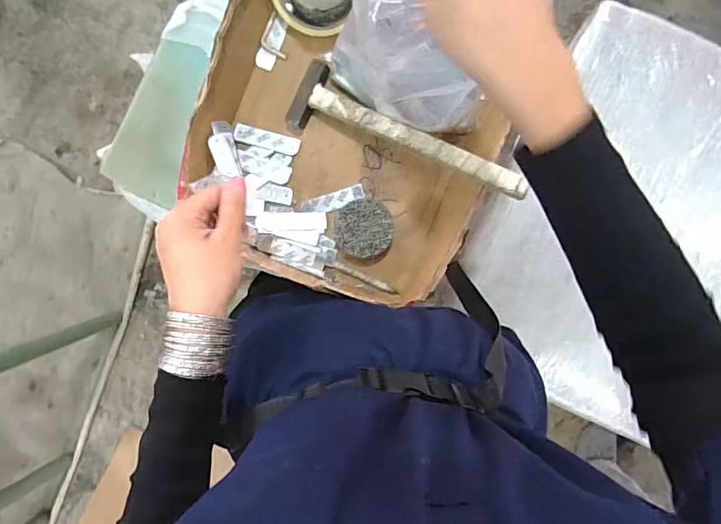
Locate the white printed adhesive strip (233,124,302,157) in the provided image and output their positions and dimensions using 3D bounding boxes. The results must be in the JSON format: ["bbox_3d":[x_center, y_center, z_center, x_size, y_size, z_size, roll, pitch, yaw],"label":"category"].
[{"bbox_3d":[-0.092,-0.121,0.494,0.063,0.009,0.019,15,95,-2],"label":"white printed adhesive strip"}]

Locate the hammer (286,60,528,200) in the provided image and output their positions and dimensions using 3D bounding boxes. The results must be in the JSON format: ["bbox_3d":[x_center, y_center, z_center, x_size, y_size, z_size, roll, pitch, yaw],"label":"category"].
[{"bbox_3d":[0.042,-0.113,0.458,0.228,0.018,0.062,27,96,12],"label":"hammer"}]

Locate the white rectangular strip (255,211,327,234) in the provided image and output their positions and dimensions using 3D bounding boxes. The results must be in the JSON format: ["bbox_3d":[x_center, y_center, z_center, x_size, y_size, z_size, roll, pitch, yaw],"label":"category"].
[{"bbox_3d":[-0.069,-0.040,0.500,0.069,0.005,0.021,-1,77,-9],"label":"white rectangular strip"}]

